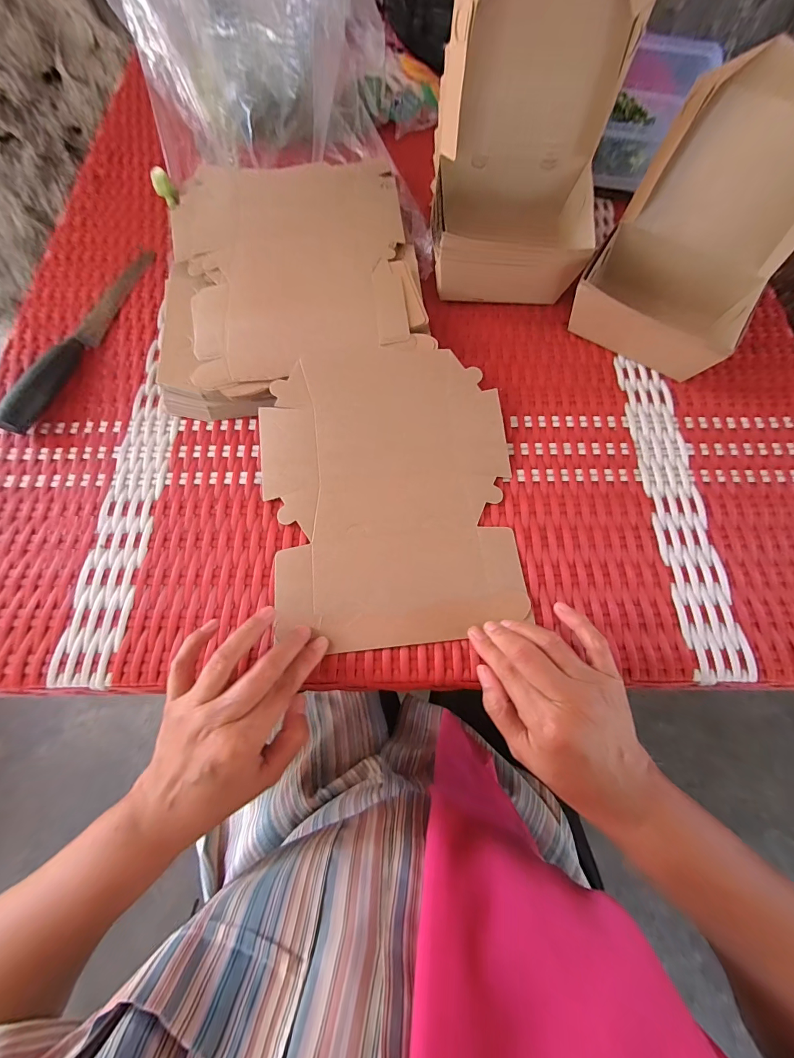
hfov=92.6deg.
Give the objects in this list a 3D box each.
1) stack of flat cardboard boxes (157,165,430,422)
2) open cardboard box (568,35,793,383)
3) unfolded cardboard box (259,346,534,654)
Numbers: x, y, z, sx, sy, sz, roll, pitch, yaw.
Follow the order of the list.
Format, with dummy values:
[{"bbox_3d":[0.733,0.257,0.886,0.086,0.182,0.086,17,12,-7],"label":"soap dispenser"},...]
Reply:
[{"bbox_3d":[-0.108,-0.261,0.396,0.249,0.034,0.309,-6,70,-3],"label":"stack of flat cardboard boxes"},{"bbox_3d":[0.253,-0.239,0.319,0.142,0.168,0.117,33,73,11],"label":"open cardboard box"},{"bbox_3d":[-0.007,-0.037,0.320,0.205,0.030,0.252,-5,70,-2],"label":"unfolded cardboard box"}]

